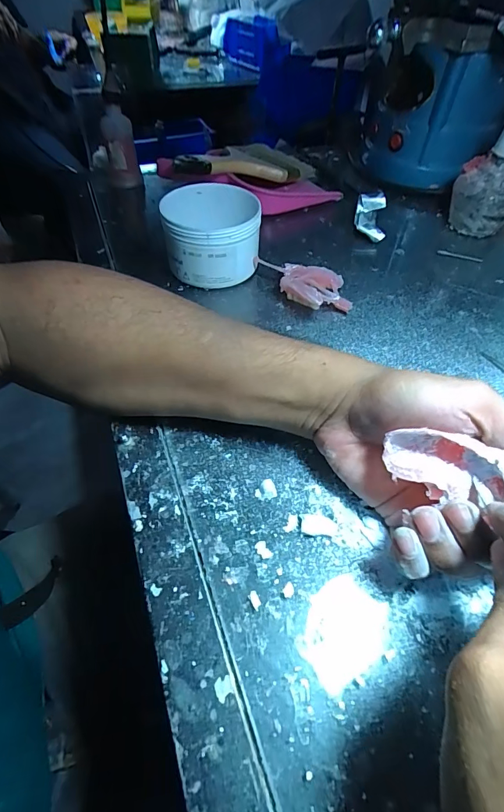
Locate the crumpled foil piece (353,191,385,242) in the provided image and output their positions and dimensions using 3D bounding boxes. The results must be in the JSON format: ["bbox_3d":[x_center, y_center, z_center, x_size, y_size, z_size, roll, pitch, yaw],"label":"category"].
[{"bbox_3d":[0.137,-0.218,0.445,0.032,0.026,0.068,9,52,5],"label":"crumpled foil piece"}]

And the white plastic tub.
[{"bbox_3d":[-0.040,-0.166,0.378,0.087,0.068,0.094,1,52,-1],"label":"white plastic tub"}]

